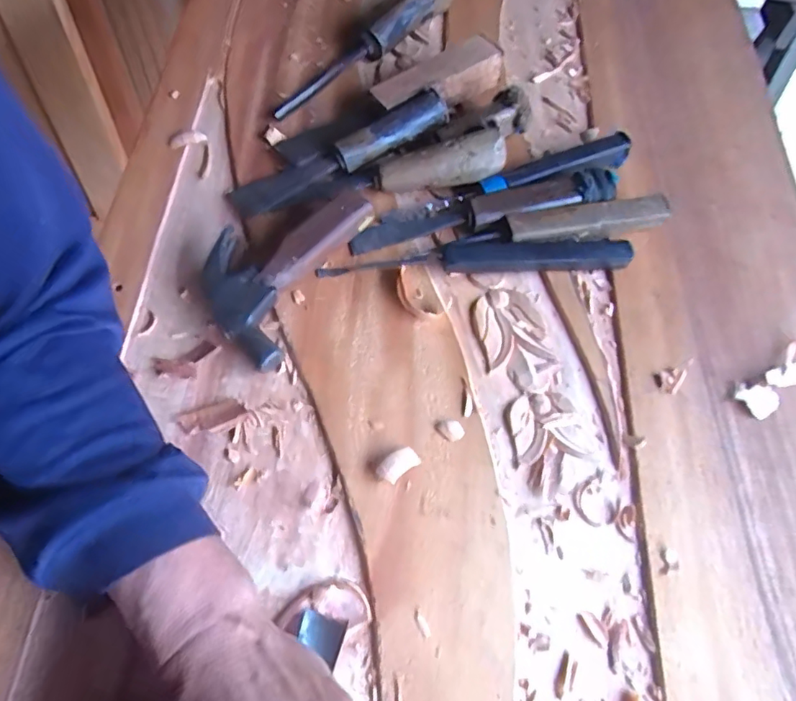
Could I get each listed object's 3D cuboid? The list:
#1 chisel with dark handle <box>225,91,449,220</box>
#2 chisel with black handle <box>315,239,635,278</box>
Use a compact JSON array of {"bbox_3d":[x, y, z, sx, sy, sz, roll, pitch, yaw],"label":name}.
[{"bbox_3d":[-0.047,-0.167,0.461,0.196,0.041,0.036,-24,67,-14],"label":"chisel with dark handle"},{"bbox_3d":[0.063,-0.074,0.429,0.243,0.017,0.024,-3,64,-5],"label":"chisel with black handle"}]

